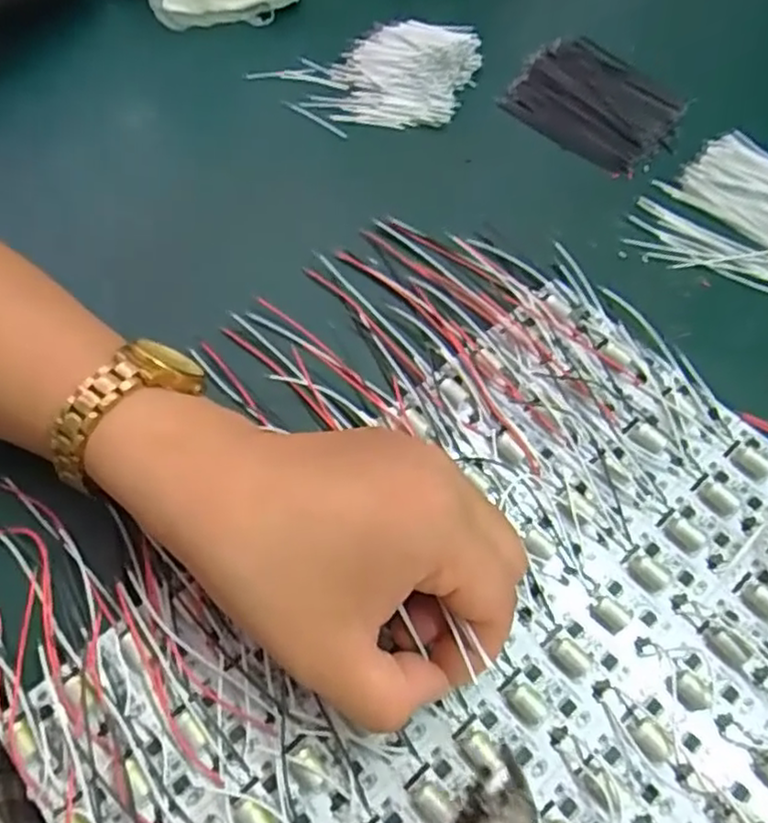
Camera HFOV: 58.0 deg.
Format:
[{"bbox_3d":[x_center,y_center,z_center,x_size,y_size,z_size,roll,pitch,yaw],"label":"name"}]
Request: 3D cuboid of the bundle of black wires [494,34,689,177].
[{"bbox_3d":[0.117,-0.169,0.380,0.073,0.009,0.087,-41,69,-19],"label":"bundle of black wires"}]

